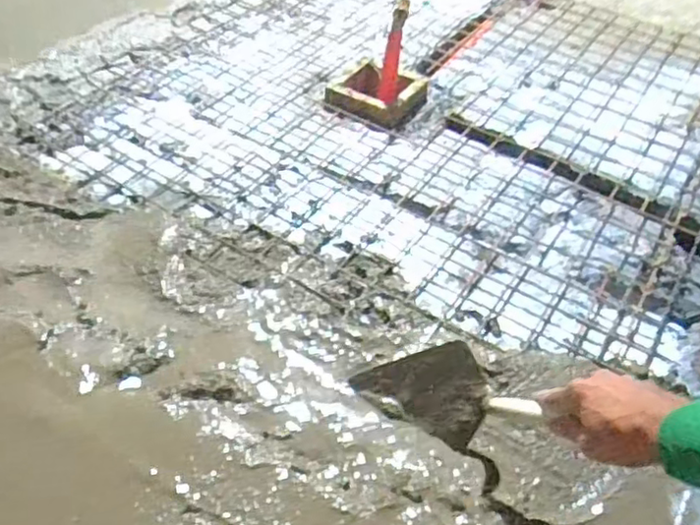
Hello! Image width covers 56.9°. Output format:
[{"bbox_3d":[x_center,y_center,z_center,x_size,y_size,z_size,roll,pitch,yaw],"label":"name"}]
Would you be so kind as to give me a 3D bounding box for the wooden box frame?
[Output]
[{"bbox_3d":[0.054,-0.334,1.265,0.159,0.038,0.153,25,48,19],"label":"wooden box frame"}]

